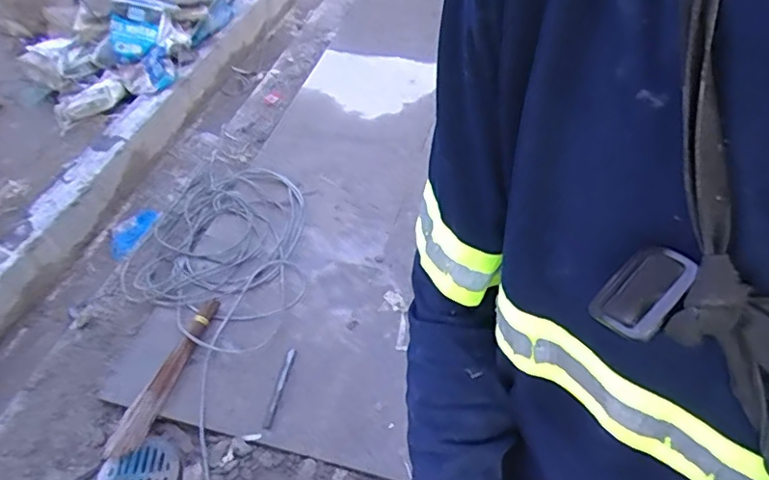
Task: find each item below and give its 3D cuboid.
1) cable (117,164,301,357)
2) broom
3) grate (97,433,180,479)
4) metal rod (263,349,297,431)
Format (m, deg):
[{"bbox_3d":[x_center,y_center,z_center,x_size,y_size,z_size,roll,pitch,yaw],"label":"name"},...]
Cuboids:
[{"bbox_3d":[-0.528,0.029,1.820,0.632,0.078,0.703,8,47,15],"label":"cable"},{"bbox_3d":[-0.566,0.349,1.492,0.080,0.037,0.457,19,52,19],"label":"broom"},{"bbox_3d":[-0.580,0.562,1.339,0.183,0.016,0.163,-27,52,-19],"label":"grate"},{"bbox_3d":[-0.269,0.382,1.466,0.024,0.016,0.217,8,49,11],"label":"metal rod"}]

